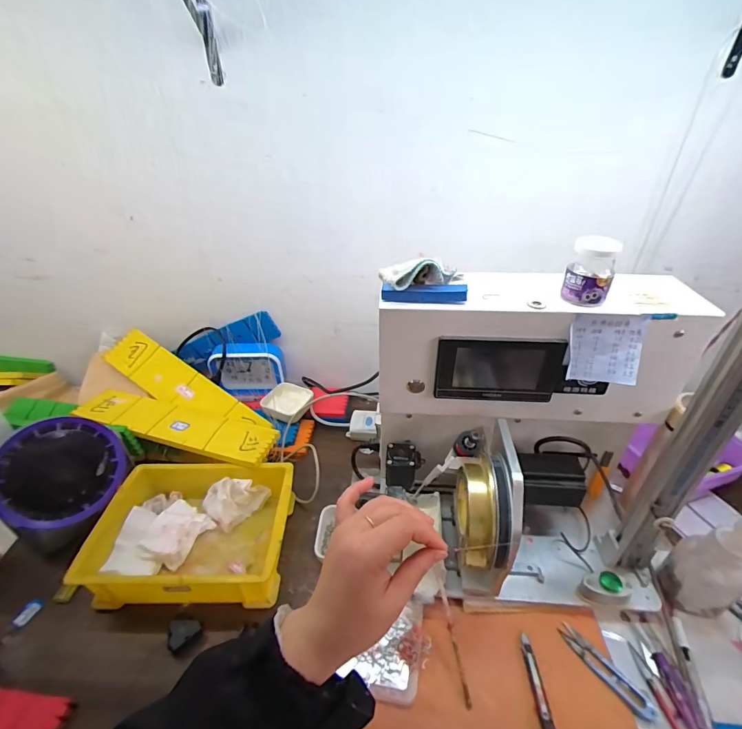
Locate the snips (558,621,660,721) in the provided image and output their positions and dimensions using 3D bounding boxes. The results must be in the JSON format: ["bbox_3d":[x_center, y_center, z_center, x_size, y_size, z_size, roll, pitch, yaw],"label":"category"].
[{"bbox_3d":[0.258,0.335,0.429,0.025,0.009,0.102,-23,41,-29],"label":"snips"}]

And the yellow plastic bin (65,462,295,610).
[{"bbox_3d":[-0.232,0.227,0.538,0.241,0.080,0.182,0,34,0],"label":"yellow plastic bin"}]

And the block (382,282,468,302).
[{"bbox_3d":[0.057,-0.077,0.418,0.089,0.016,0.019,1,35,2],"label":"block"}]

